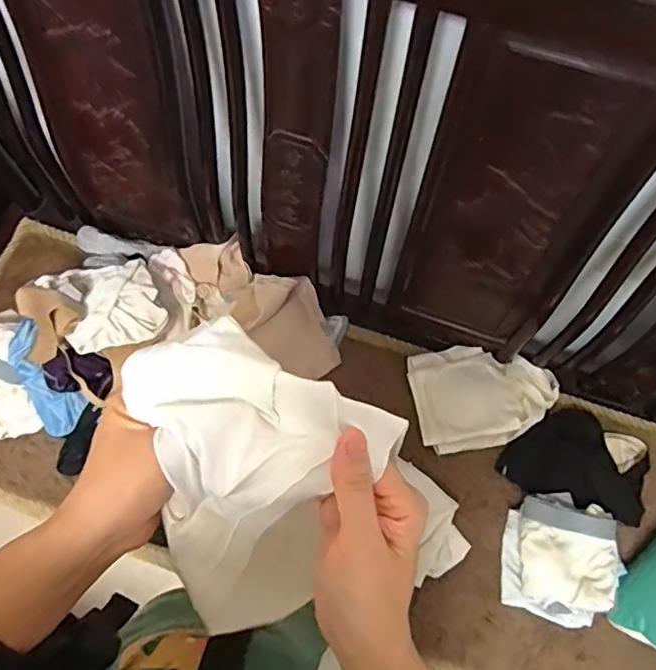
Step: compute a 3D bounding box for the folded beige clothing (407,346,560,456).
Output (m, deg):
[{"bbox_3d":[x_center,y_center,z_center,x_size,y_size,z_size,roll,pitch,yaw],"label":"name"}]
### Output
[{"bbox_3d":[0.272,0.099,0.981,0.246,0.048,0.178,-9,70,-3],"label":"folded beige clothing"}]

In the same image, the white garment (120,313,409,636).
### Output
[{"bbox_3d":[-0.062,0.084,0.338,0.154,0.094,0.146,30,73,11],"label":"white garment"}]

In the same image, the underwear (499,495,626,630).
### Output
[{"bbox_3d":[0.368,0.347,0.879,0.178,0.048,0.186,18,71,7],"label":"underwear"}]

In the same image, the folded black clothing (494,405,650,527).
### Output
[{"bbox_3d":[0.421,0.202,0.938,0.229,0.034,0.160,19,71,7],"label":"folded black clothing"}]

